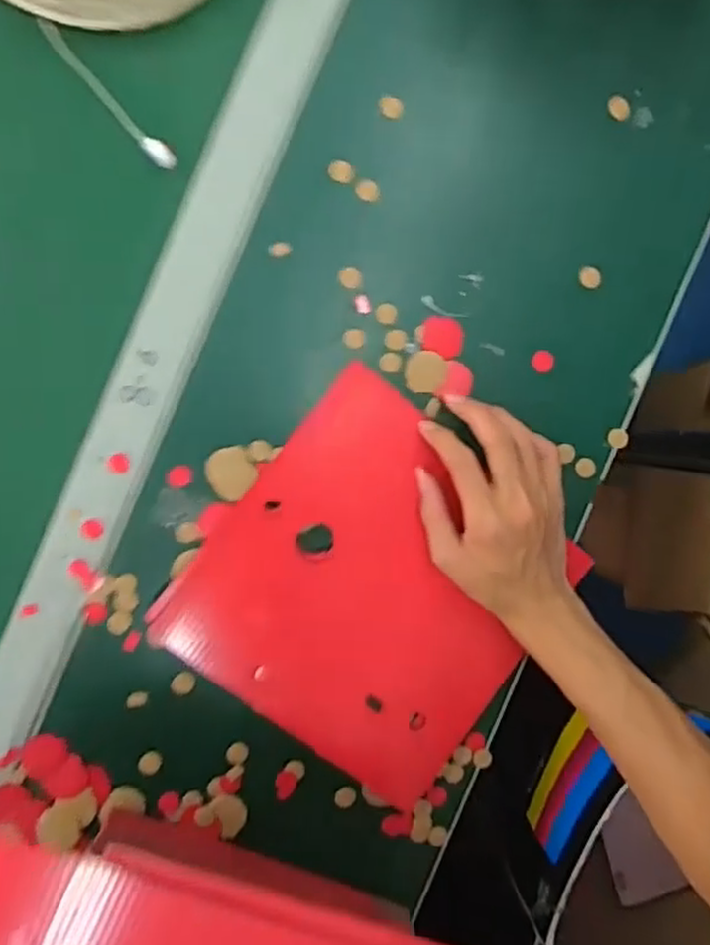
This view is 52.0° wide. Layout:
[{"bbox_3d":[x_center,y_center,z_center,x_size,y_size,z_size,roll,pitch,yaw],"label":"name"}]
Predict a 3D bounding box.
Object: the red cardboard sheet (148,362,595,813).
[{"bbox_3d":[0.015,0.084,0.501,0.220,0.009,0.222,39,89,-5],"label":"red cardboard sheet"}]

